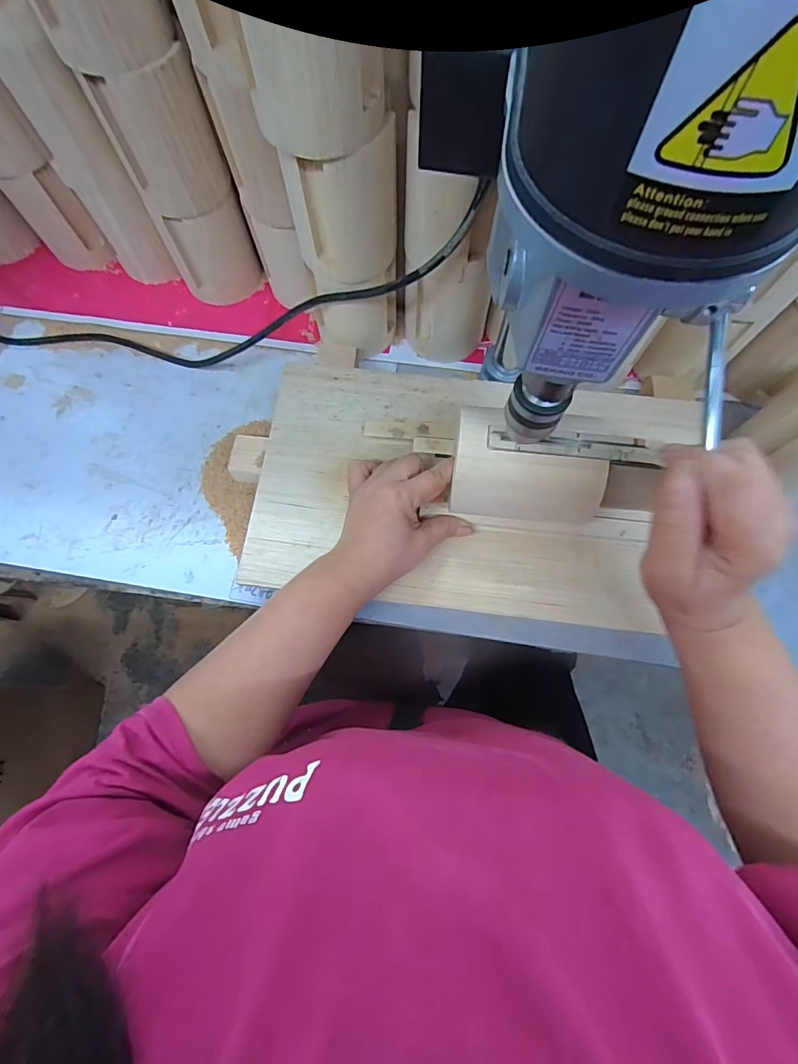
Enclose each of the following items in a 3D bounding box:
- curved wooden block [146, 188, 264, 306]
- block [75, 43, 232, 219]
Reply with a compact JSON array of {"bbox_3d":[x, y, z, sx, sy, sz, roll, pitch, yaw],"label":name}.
[{"bbox_3d":[-0.183,-0.277,0.461,0.077,0.093,0.045,-28,74,-8],"label":"curved wooden block"},{"bbox_3d":[-0.181,-0.302,0.361,0.073,0.096,0.043,-28,76,-7],"label":"block"}]

